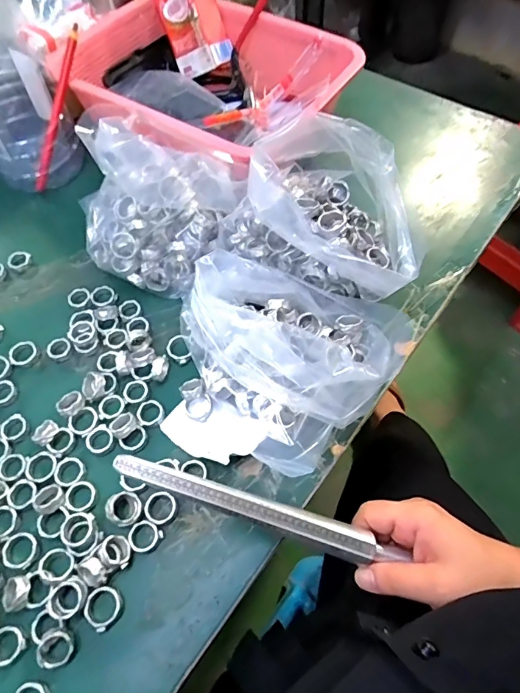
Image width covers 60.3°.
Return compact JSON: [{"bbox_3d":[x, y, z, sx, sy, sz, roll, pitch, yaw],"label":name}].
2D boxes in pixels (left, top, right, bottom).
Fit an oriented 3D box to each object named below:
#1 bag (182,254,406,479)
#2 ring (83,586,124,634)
[{"bbox_3d":[0.023,-0.001,0.348,0.145,0.084,0.152,35,66,19],"label":"bag"},{"bbox_3d":[-0.102,0.170,0.291,0.023,0.005,0.023,-1,60,1],"label":"ring"}]

